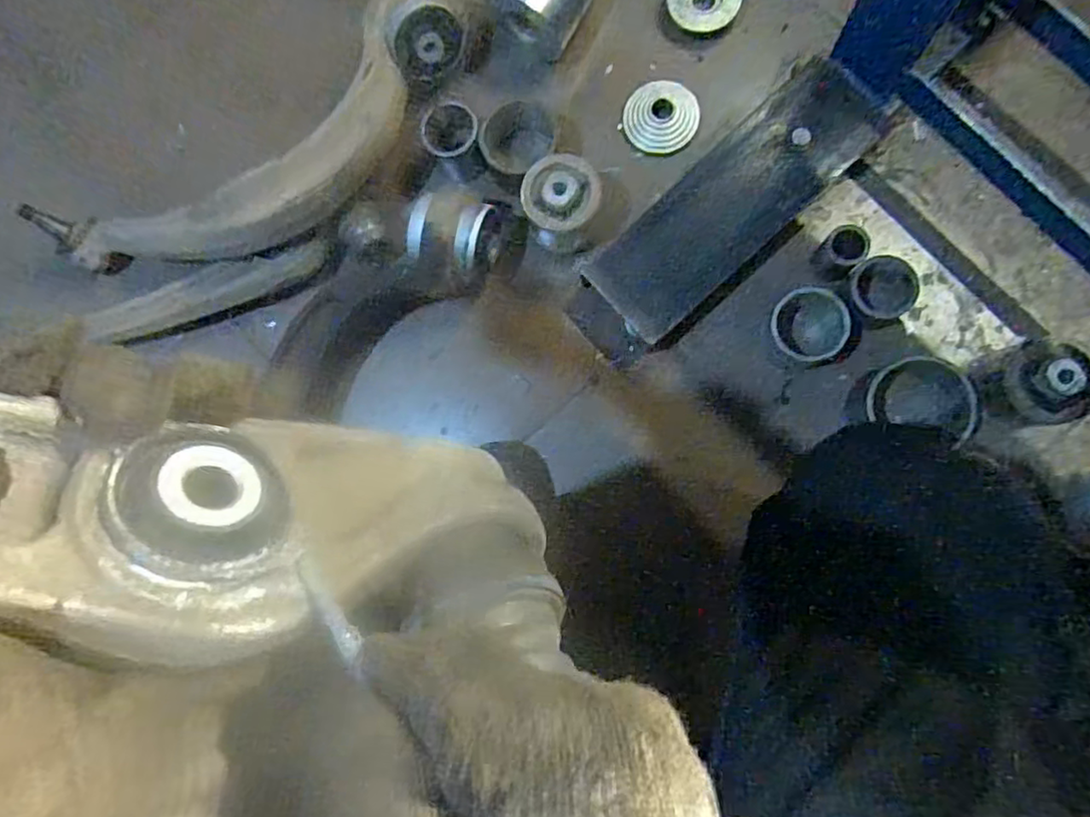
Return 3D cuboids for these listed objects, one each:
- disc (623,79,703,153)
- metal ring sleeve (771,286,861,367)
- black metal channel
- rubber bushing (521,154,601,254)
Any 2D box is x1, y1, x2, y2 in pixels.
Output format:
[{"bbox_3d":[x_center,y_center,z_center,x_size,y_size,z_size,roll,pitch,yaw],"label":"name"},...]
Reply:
[{"bbox_3d":[0.118,-0.296,0.683,0.074,0.025,0.066,14,86,8],"label":"disc"},{"bbox_3d":[0.247,-0.074,0.615,0.066,0.027,0.078,-44,82,1],"label":"metal ring sleeve"},{"bbox_3d":[0.177,-0.198,0.645,0.295,0.046,0.113,-43,82,1],"label":"black metal channel"},{"bbox_3d":[0.017,-0.198,0.645,0.070,0.067,0.075,-4,84,6],"label":"rubber bushing"}]

